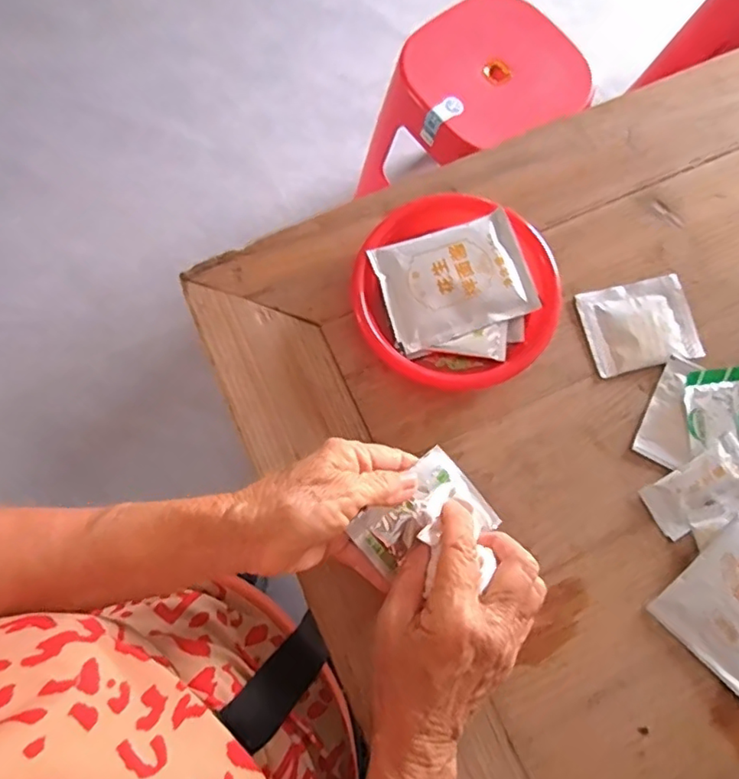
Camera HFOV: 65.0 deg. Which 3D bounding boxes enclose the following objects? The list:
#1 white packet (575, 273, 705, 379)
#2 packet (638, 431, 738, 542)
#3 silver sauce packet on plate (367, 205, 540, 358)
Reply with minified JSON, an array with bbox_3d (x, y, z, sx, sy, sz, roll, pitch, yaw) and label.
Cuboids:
[{"bbox_3d":[0.195,-0.047,0.421,0.075,0.011,0.063,-11,77,-5],"label":"white packet"},{"bbox_3d":[0.225,0.064,0.389,0.078,0.010,0.038,-28,79,-9],"label":"packet"},{"bbox_3d":[0.060,-0.077,0.409,0.101,0.008,0.078,-20,84,-4],"label":"silver sauce packet on plate"}]

